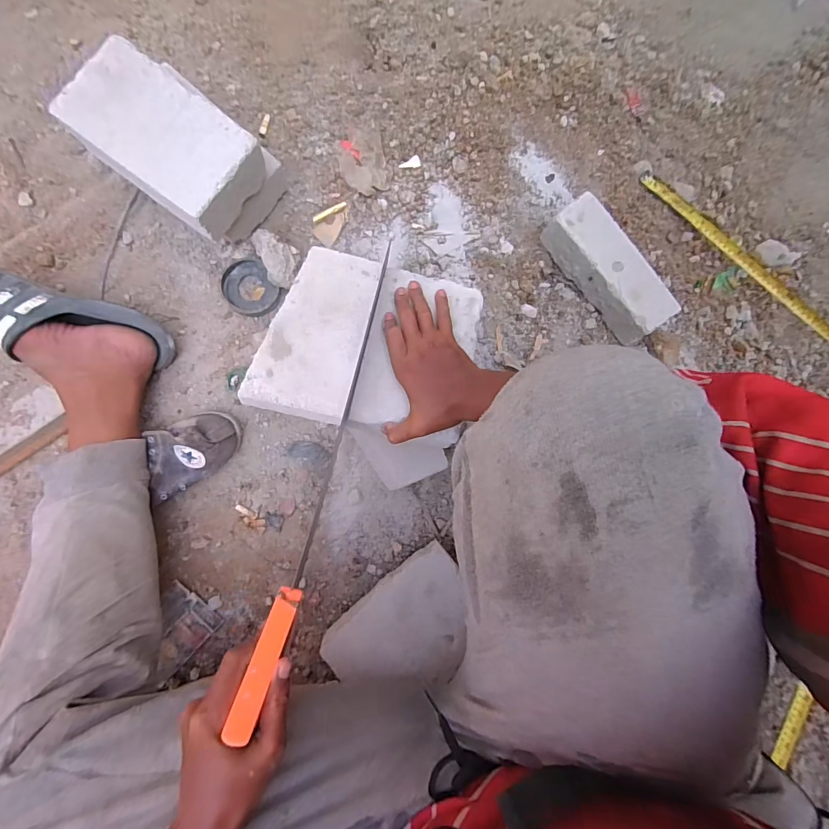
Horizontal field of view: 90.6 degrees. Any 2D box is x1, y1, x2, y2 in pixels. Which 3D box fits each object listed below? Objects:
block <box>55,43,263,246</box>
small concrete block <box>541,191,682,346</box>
[{"bbox_3d":[-0.302,-0.327,0.503,0.206,0.070,0.130,34,83,-3],"label":"block"},{"bbox_3d":[0.299,-0.222,0.639,0.074,0.079,0.224,-37,90,-9],"label":"small concrete block"}]

